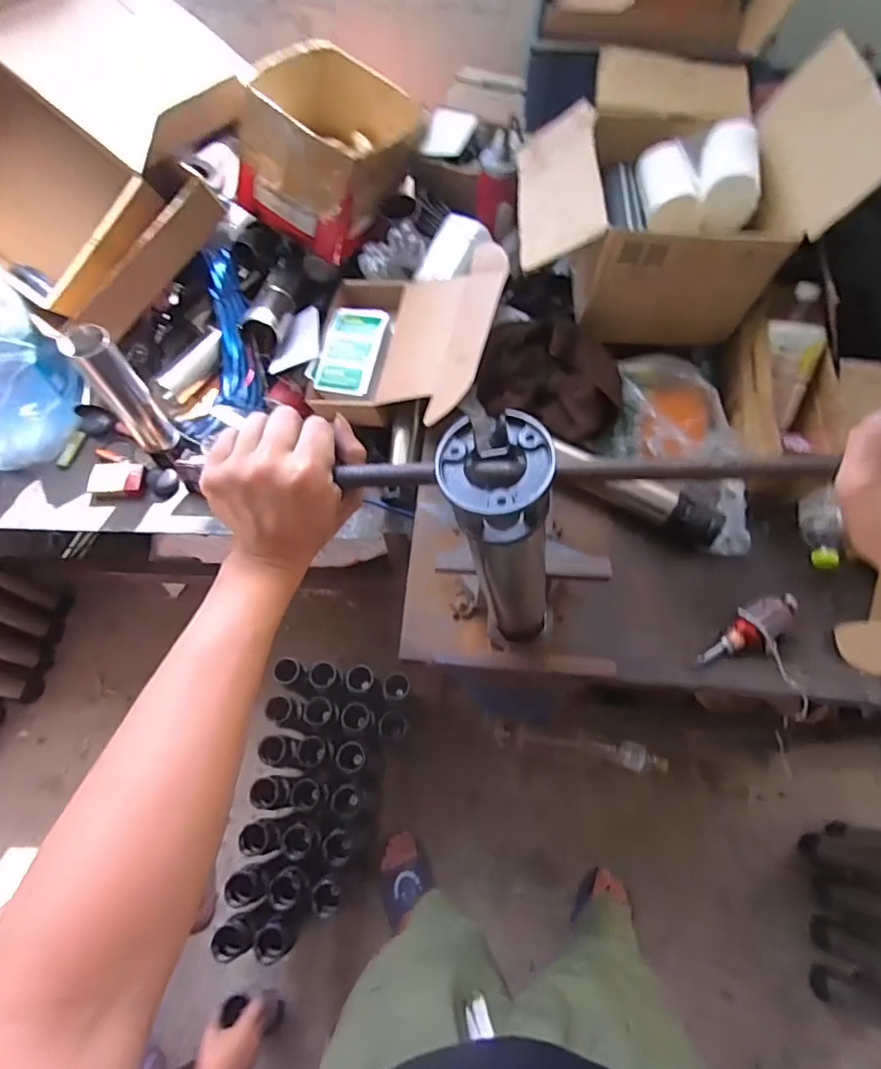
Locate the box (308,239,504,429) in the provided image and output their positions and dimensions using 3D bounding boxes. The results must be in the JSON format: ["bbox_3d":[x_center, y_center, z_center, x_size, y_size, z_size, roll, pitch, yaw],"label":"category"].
[{"bbox_3d":[-0.069,-0.336,0.934,0.307,0.152,0.336,14,66,5],"label":"box"}]

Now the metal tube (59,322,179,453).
[{"bbox_3d":[-0.518,-0.232,0.891,0.067,0.242,0.052,-37,71,-16],"label":"metal tube"}]

